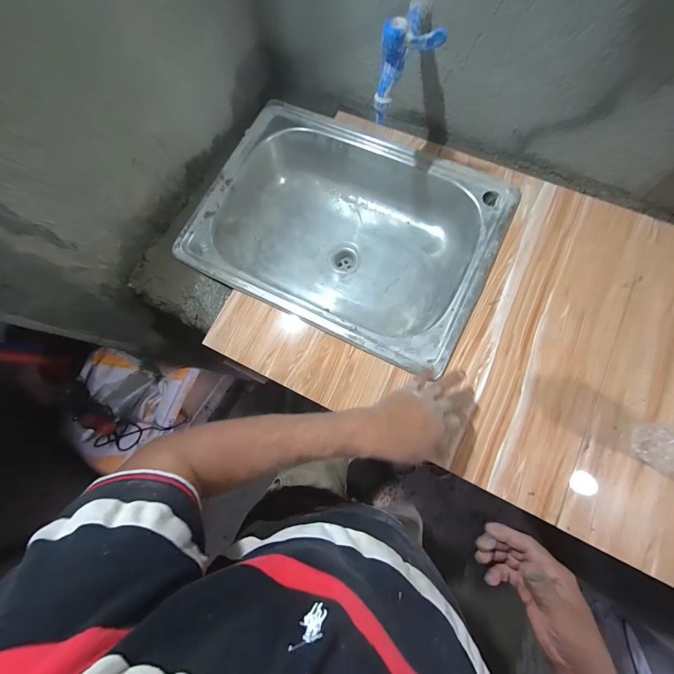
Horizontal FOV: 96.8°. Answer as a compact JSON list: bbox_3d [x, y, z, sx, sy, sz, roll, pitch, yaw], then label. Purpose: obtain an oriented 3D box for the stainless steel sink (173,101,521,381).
[{"bbox_3d":[0.013,-0.196,0.620,0.532,0.161,0.386,27,79,7],"label":"stainless steel sink"}]

